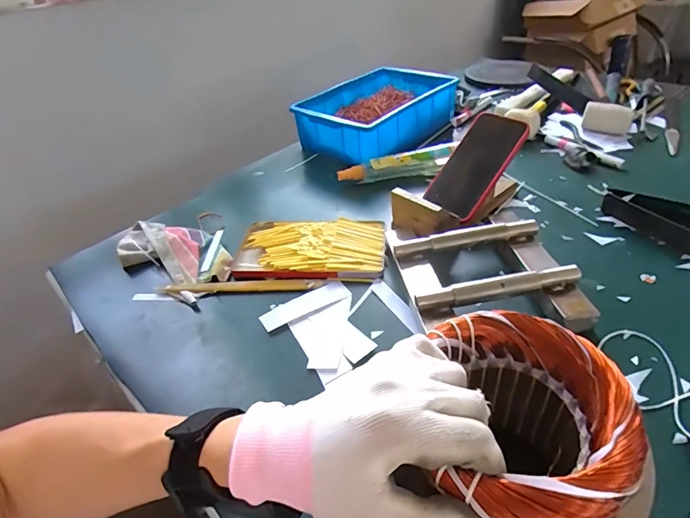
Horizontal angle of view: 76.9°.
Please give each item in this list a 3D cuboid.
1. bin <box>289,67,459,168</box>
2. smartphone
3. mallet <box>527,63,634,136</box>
[{"bbox_3d":[0.062,-0.281,0.845,0.199,0.085,0.284,25,49,34],"label":"bin"},{"bbox_3d":[0.180,-0.132,0.602,0.078,0.011,0.155,36,89,34],"label":"smartphone"},{"bbox_3d":[0.454,-0.318,0.858,0.066,0.048,0.266,-10,39,-2],"label":"mallet"}]

